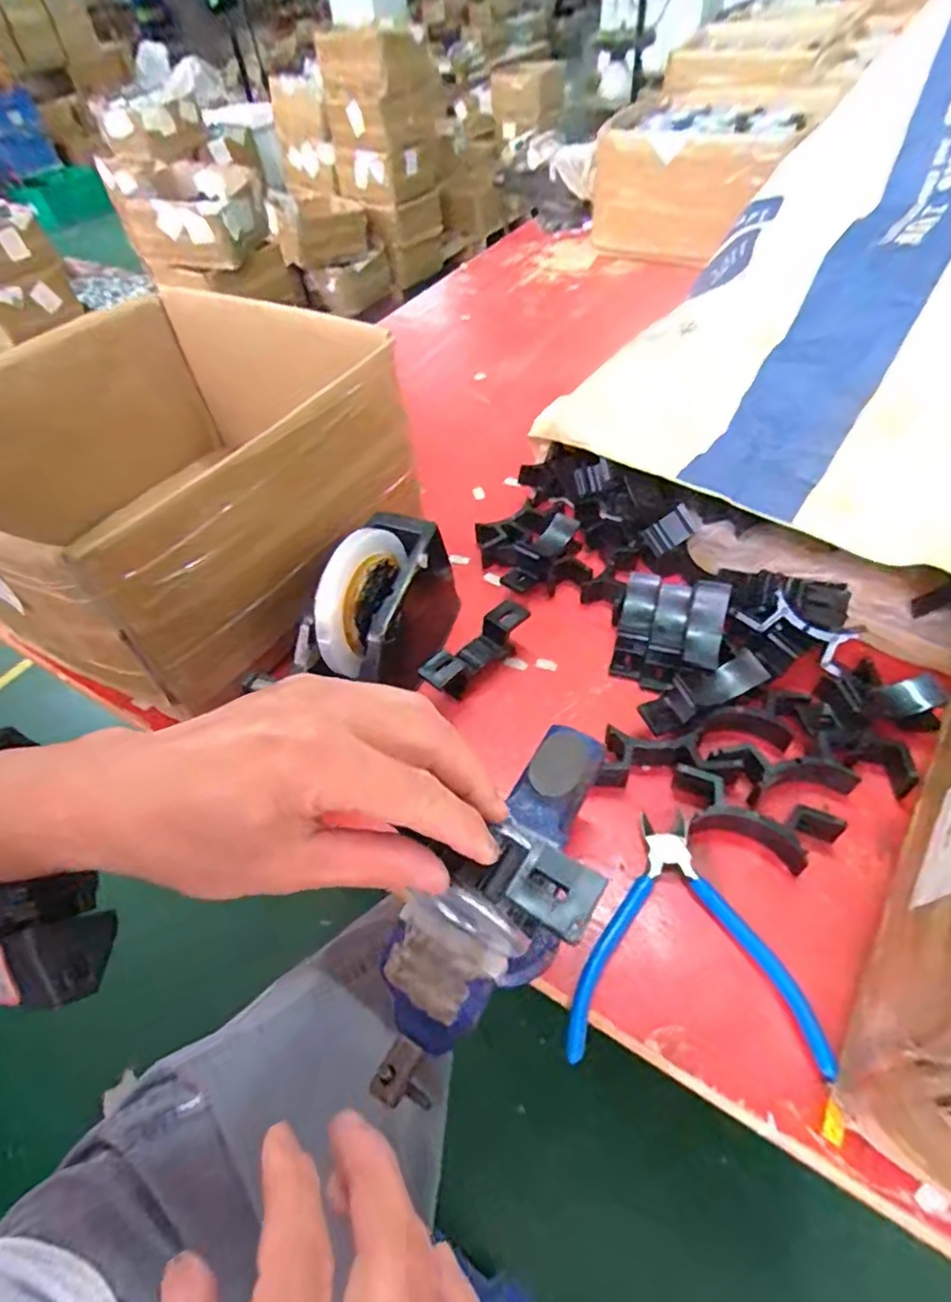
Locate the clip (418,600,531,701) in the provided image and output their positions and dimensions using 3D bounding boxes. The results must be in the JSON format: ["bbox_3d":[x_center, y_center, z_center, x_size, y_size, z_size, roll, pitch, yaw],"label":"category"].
[{"bbox_3d":[0.001,0.000,0.482,0.102,0.033,0.024,-39,57,-24],"label":"clip"}]

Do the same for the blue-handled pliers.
[{"bbox_3d":[0.119,0.162,0.348,0.130,0.012,0.132,1,51,7],"label":"blue-handled pliers"}]

